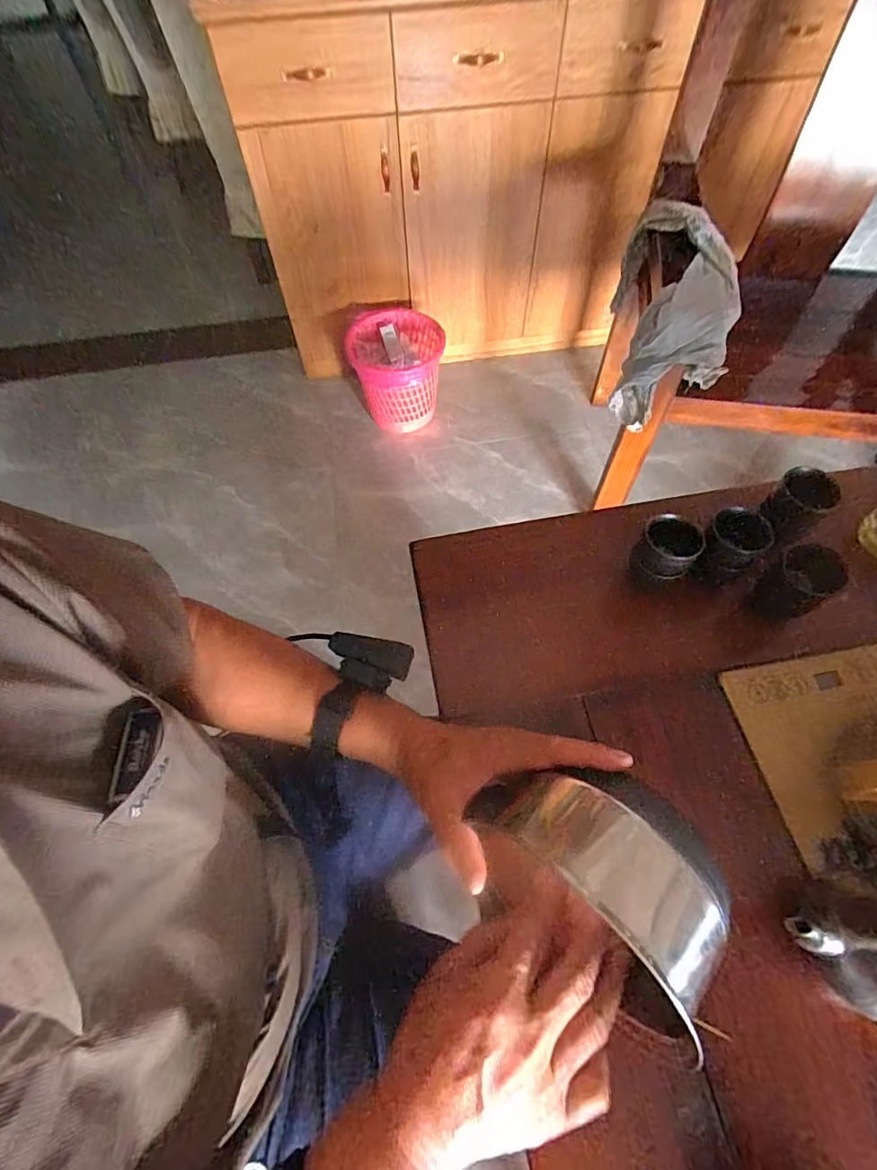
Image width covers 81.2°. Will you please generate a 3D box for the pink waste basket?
[{"bbox_3d":[-0.125,-0.610,1.481,0.239,0.246,0.266,7,61,5],"label":"pink waste basket"}]

